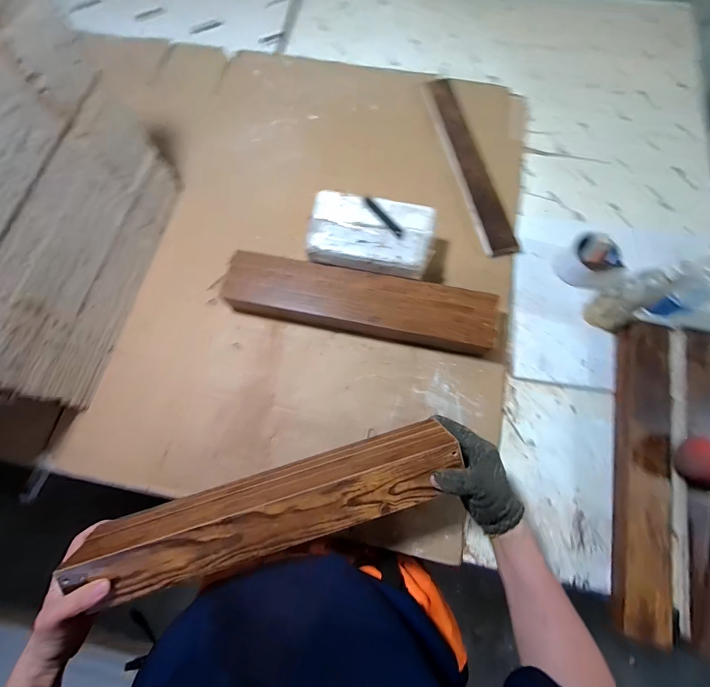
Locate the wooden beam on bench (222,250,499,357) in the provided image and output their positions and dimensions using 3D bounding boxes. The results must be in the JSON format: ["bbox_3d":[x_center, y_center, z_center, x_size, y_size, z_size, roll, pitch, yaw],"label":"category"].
[{"bbox_3d":[0.006,-0.068,0.580,0.448,0.076,0.105,11,73,5],"label":"wooden beam on bench"}]

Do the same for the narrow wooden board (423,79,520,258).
[{"bbox_3d":[0.232,-0.386,0.699,0.057,0.018,0.459,-13,74,-2],"label":"narrow wooden board"}]

